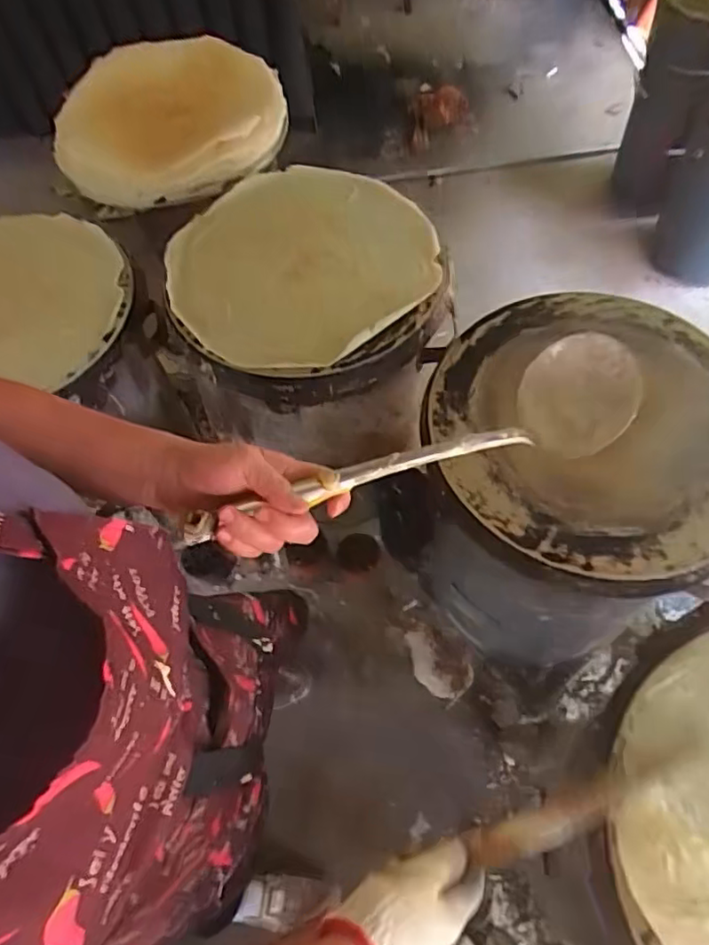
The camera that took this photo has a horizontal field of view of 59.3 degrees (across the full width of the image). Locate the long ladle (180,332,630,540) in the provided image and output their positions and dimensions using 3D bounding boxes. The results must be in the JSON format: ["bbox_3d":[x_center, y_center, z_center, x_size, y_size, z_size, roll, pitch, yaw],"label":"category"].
[{"bbox_3d":[0.047,-0.009,0.467,0.346,0.068,0.092,-21,62,-8],"label":"long ladle"}]

